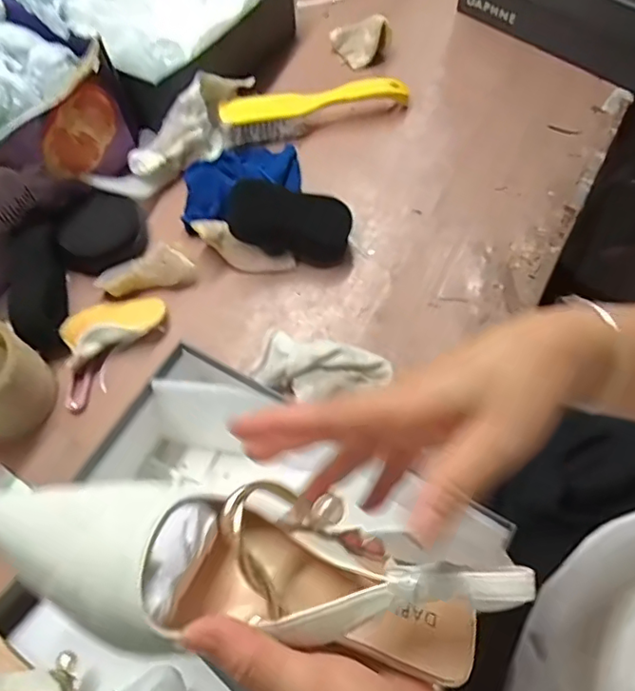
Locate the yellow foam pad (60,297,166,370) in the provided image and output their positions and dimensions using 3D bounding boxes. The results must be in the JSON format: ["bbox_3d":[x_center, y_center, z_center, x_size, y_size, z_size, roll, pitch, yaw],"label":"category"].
[{"bbox_3d":[-0.203,-0.021,0.568,0.100,0.020,0.048,-27,65,-11],"label":"yellow foam pad"}]

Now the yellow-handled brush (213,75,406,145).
[{"bbox_3d":[0.001,-0.284,0.676,0.223,0.051,0.033,-14,64,-5],"label":"yellow-handled brush"}]

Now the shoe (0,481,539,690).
[{"bbox_3d":[-0.028,0.095,0.252,0.223,0.066,0.073,14,64,-7],"label":"shoe"}]

